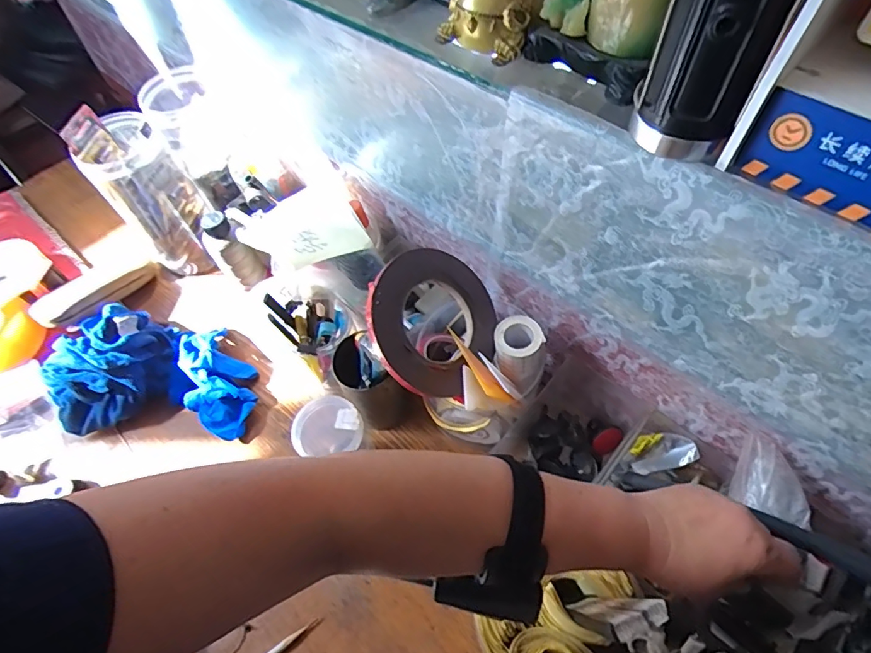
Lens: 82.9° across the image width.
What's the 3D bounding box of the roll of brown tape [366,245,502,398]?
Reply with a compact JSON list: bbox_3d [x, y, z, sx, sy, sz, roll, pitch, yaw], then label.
[{"bbox_3d":[0.001,-0.008,0.458,0.140,0.022,0.134,-41,103,-34],"label":"roll of brown tape"}]

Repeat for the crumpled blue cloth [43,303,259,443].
[{"bbox_3d":[-0.335,0.046,0.586,0.235,0.066,0.153,0,56,2],"label":"crumpled blue cloth"}]

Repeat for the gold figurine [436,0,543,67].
[{"bbox_3d":[0.040,-0.247,0.363,0.078,0.073,0.062,6,57,6],"label":"gold figurine"}]

